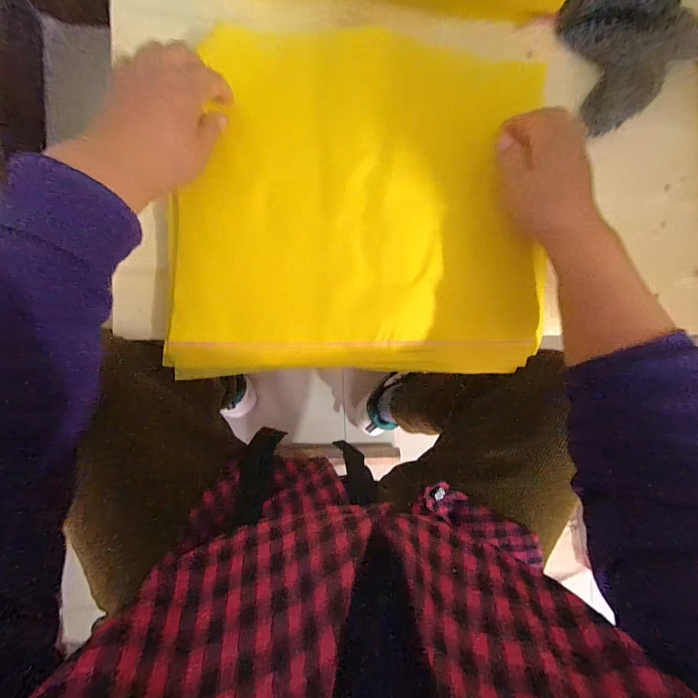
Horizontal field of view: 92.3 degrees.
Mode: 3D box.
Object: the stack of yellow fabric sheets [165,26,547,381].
[{"bbox_3d":[0.018,-0.136,0.332,0.355,0.032,0.314,0,91,-6],"label":"stack of yellow fabric sheets"}]

